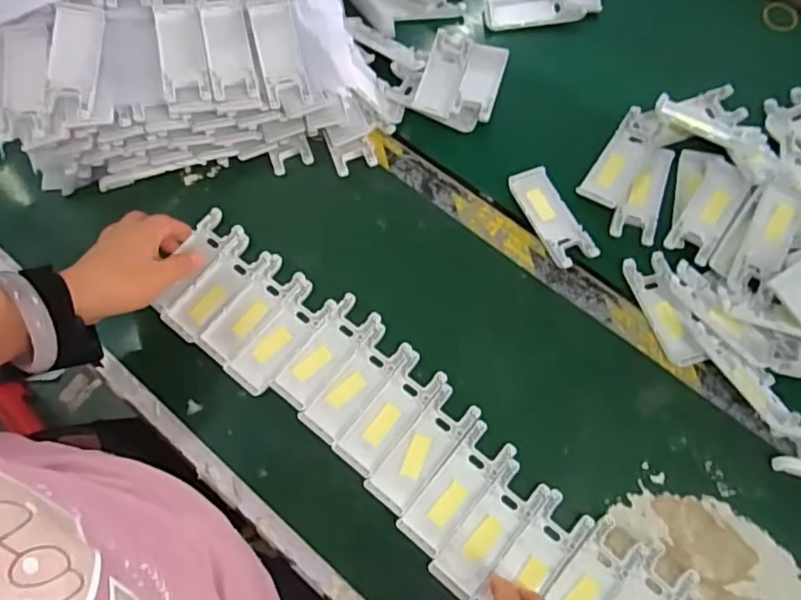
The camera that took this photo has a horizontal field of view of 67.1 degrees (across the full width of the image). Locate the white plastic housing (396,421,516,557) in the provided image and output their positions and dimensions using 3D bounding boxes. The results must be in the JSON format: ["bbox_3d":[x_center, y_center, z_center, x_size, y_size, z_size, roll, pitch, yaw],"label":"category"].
[{"bbox_3d":[0.045,0.148,0.478,0.036,0.009,0.104,39,77,14],"label":"white plastic housing"}]

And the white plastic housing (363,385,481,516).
[{"bbox_3d":[0.018,0.121,0.491,0.038,0.011,0.103,38,77,13],"label":"white plastic housing"}]

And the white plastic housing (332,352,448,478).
[{"bbox_3d":[-0.008,0.095,0.502,0.038,0.011,0.103,38,76,13],"label":"white plastic housing"}]

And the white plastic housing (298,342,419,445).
[{"bbox_3d":[-0.035,0.072,0.510,0.104,0.011,0.041,-43,75,-12],"label":"white plastic housing"}]

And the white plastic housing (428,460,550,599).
[{"bbox_3d":[0.069,0.178,0.467,0.039,0.012,0.103,38,73,13],"label":"white plastic housing"}]

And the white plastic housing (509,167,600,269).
[{"bbox_3d":[0.141,-0.079,0.566,0.039,0.007,0.104,-25,72,-6],"label":"white plastic housing"}]

